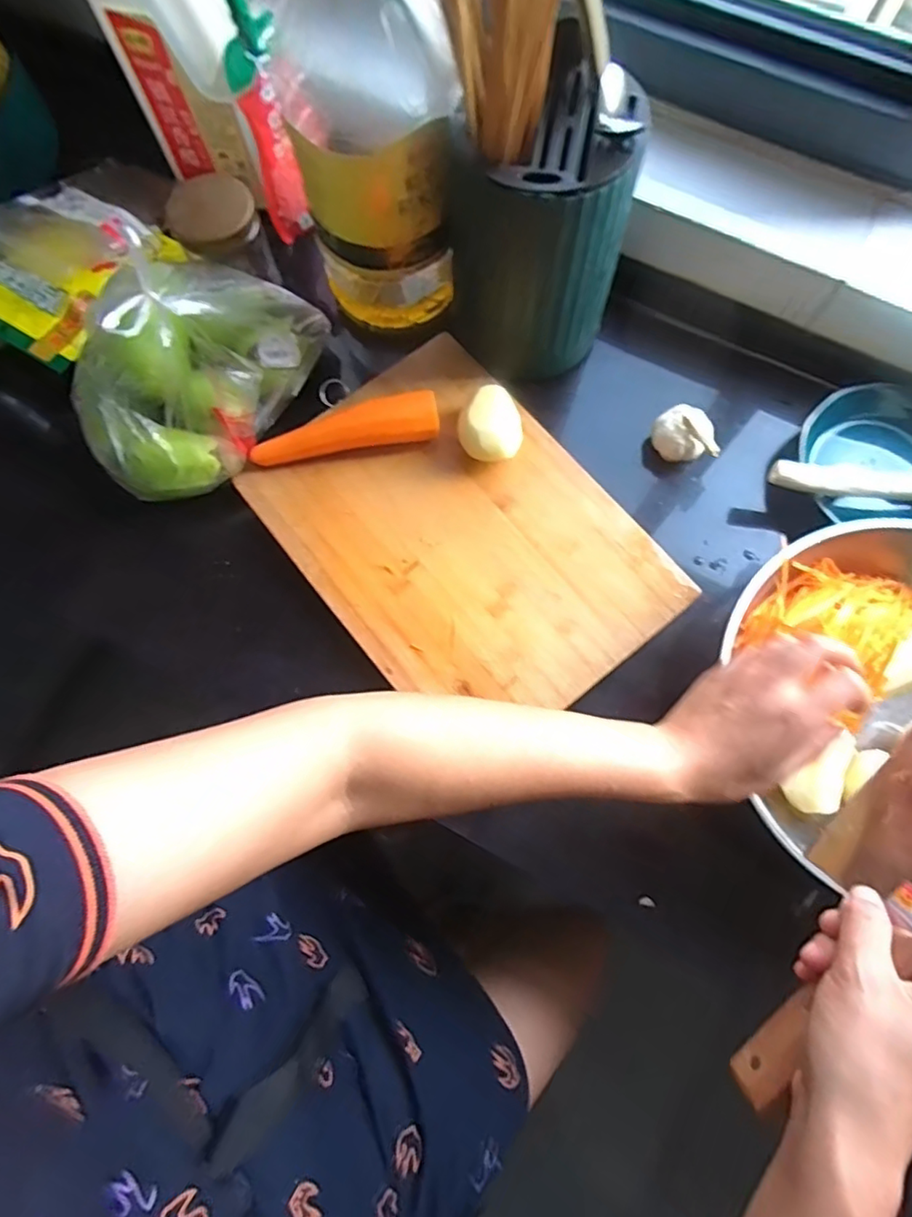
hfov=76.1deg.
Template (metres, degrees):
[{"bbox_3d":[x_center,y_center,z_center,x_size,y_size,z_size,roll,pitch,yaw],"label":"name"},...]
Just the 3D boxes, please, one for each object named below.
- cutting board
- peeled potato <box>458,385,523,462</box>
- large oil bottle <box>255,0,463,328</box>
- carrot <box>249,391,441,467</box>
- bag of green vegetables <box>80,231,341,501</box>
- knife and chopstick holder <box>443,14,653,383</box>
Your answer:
[{"bbox_3d":[0.000,-0.067,0.549,0.258,0.021,0.358,-39,79,-8],"label":"cutting board"},{"bbox_3d":[0.032,-0.177,0.558,0.058,0.037,0.072,-4,76,0],"label":"peeled potato"},{"bbox_3d":[-0.075,-0.405,0.504,0.140,0.309,0.146,-11,76,-2],"label":"large oil bottle"},{"bbox_3d":[-0.109,-0.173,0.568,0.184,0.039,0.040,-9,76,-1],"label":"carrot"},{"bbox_3d":[-0.247,-0.237,0.520,0.175,0.137,0.254,38,80,9],"label":"bag of green vegetables"},{"bbox_3d":[0.074,-0.326,0.519,0.139,0.194,0.146,30,79,8],"label":"knife and chopstick holder"}]

